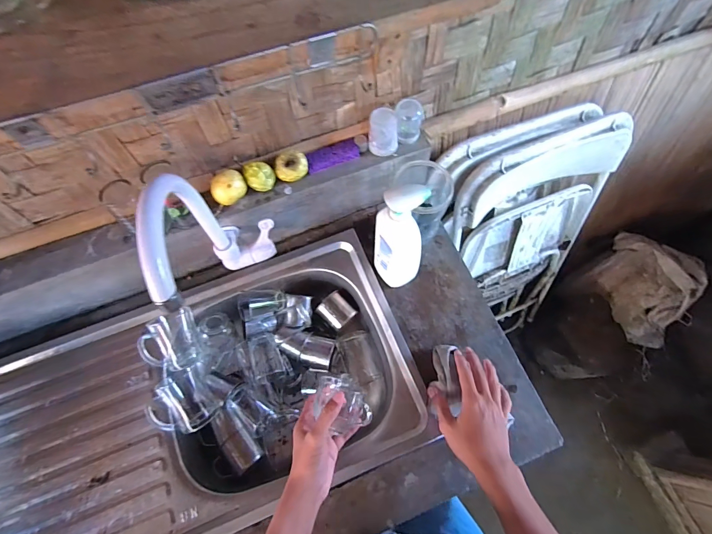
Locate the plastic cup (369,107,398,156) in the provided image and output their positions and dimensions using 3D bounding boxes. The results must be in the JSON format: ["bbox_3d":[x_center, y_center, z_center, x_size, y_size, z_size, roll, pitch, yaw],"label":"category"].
[{"bbox_3d":[0.050,-0.237,0.605,0.053,0.065,0.047,6,68,3],"label":"plastic cup"}]

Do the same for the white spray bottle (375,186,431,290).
[{"bbox_3d":[0.067,-0.033,0.545,0.070,0.243,0.059,1,68,1],"label":"white spray bottle"}]

